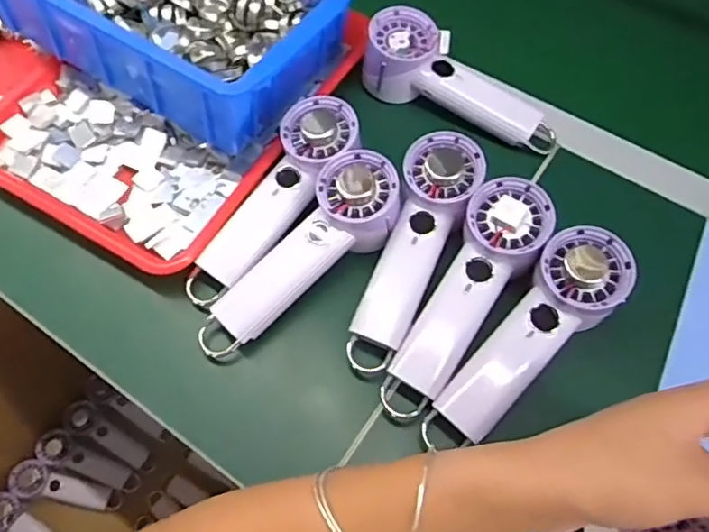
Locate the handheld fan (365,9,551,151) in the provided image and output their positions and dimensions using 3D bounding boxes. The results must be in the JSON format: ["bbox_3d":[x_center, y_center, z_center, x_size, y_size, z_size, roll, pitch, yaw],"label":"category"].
[{"bbox_3d":[0.097,-0.169,0.535,0.185,0.059,0.062,30,65,15],"label":"handheld fan"}]

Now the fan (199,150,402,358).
[{"bbox_3d":[-0.045,-0.009,0.453,0.191,0.068,0.067,-38,68,-19],"label":"fan"}]

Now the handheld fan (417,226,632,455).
[{"bbox_3d":[0.127,0.053,0.423,0.058,0.035,0.190,41,87,20],"label":"handheld fan"}]

